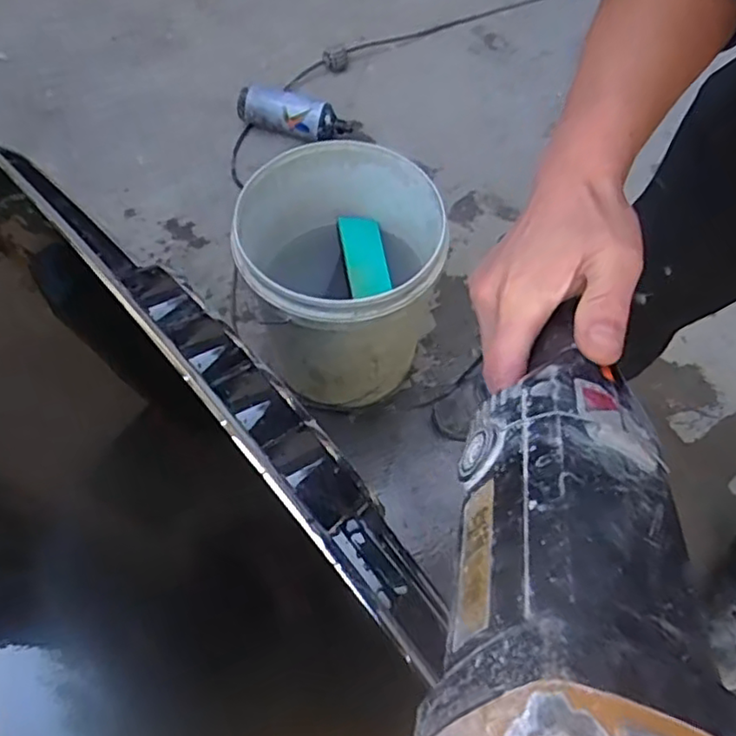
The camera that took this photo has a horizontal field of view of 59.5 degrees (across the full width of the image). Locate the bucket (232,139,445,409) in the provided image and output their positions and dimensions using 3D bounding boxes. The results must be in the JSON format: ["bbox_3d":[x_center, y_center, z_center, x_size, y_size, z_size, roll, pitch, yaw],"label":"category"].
[{"bbox_3d":[-0.046,-0.135,1.129,0.308,0.365,0.342,4,60,4],"label":"bucket"}]

